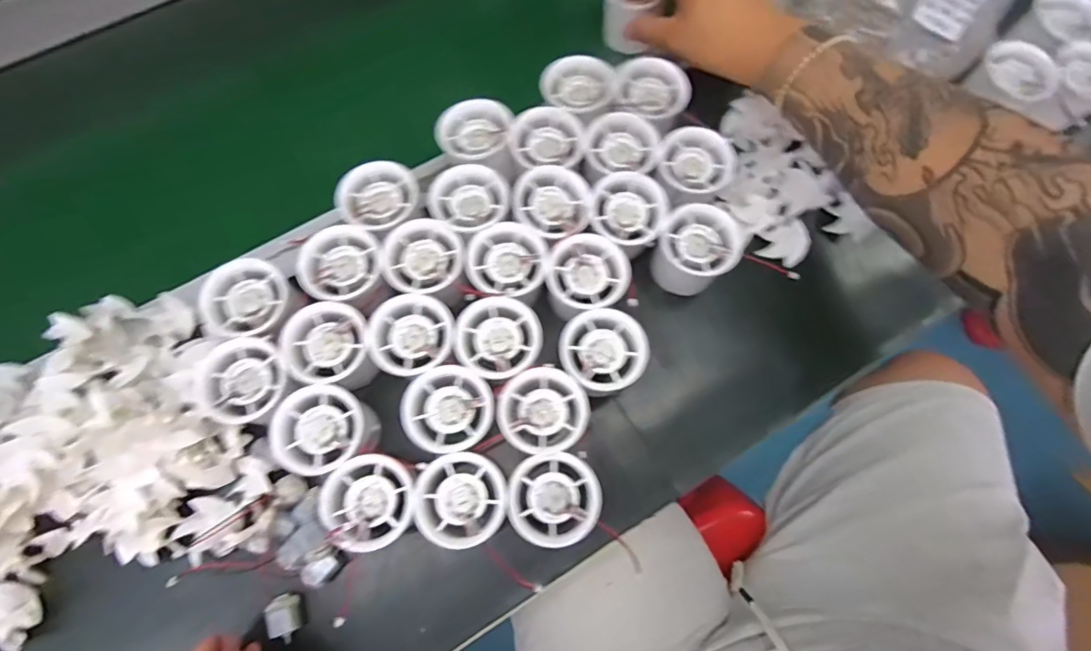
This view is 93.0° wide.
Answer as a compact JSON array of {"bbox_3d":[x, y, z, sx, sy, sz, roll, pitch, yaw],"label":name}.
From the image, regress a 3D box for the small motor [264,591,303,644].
[{"bbox_3d":[-0.174,0.195,0.344,0.018,0.014,0.029,-24,75,-8],"label":"small motor"}]

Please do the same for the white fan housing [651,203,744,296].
[{"bbox_3d":[0.115,-0.057,0.403,0.057,0.055,0.053,0,73,-1],"label":"white fan housing"}]

